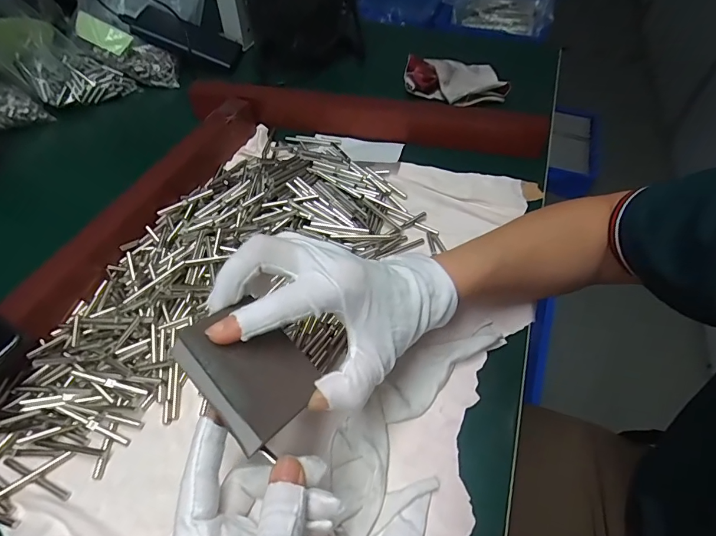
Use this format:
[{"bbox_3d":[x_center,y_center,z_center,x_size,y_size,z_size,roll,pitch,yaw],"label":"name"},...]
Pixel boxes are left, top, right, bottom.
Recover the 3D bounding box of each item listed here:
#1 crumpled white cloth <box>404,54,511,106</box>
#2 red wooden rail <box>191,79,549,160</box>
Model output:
[{"bbox_3d":[0.121,-0.238,0.527,0.122,0.030,0.091,0,53,-1],"label":"crumpled white cloth"},{"bbox_3d":[0.004,-0.175,0.466,0.395,0.036,0.031,11,53,7],"label":"red wooden rail"}]

